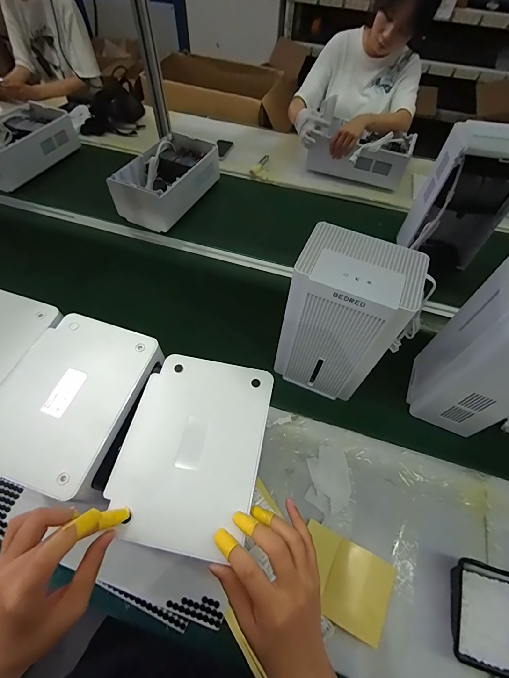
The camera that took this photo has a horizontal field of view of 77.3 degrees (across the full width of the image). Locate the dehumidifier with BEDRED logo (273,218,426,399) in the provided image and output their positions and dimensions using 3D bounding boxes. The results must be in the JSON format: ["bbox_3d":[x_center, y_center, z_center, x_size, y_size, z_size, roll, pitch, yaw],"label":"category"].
[{"bbox_3d":[0.164,-0.027,0.635,0.185,0.331,0.134,26,57,12],"label":"dehumidifier with BEDRED logo"}]

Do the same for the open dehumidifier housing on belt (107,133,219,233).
[{"bbox_3d":[-0.290,-0.535,1.096,0.188,0.157,0.368,29,58,14],"label":"open dehumidifier housing on belt"}]

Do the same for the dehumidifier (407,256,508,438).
[{"bbox_3d":[0.451,0.028,0.617,0.145,0.338,0.189,20,56,9],"label":"dehumidifier"}]

